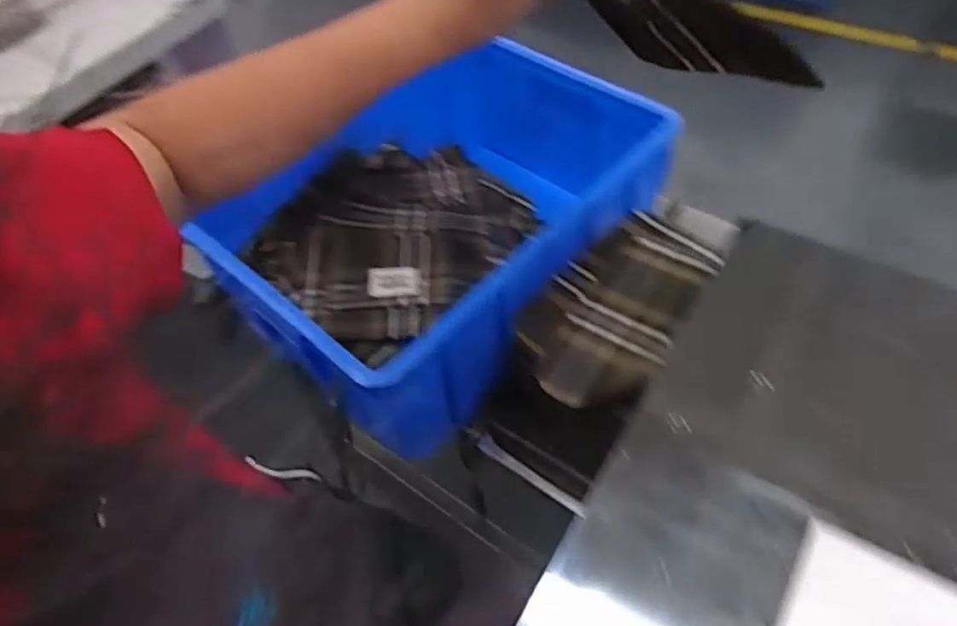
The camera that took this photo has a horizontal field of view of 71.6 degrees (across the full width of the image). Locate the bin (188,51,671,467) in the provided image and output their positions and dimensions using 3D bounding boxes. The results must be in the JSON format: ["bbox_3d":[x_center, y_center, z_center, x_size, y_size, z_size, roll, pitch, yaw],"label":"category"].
[{"bbox_3d":[-0.031,-0.113,0.865,0.362,0.203,0.528,35,62,27],"label":"bin"}]

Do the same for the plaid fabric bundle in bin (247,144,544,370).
[{"bbox_3d":[-0.083,-0.116,0.905,0.226,0.137,0.368,36,62,27],"label":"plaid fabric bundle in bin"}]

